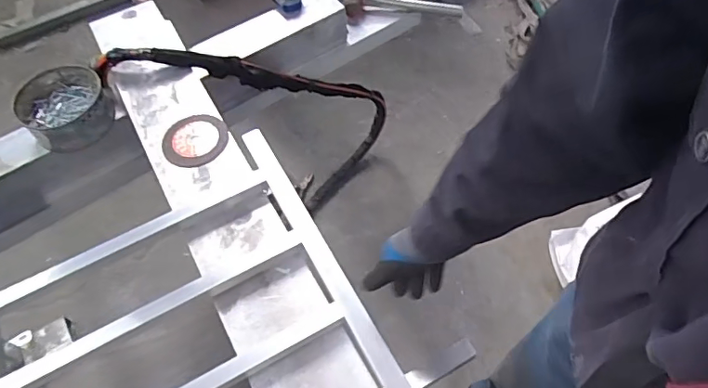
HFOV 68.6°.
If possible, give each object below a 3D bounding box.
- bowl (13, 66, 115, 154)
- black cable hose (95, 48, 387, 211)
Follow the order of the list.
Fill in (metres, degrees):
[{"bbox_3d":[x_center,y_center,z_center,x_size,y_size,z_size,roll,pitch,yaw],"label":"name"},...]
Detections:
[{"bbox_3d":[-0.578,-0.177,1.044,0.160,0.066,0.169,-2,57,3],"label":"bowl"},{"bbox_3d":[-0.177,-0.196,1.381,0.170,0.882,0.391,37,98,25],"label":"black cable hose"}]

